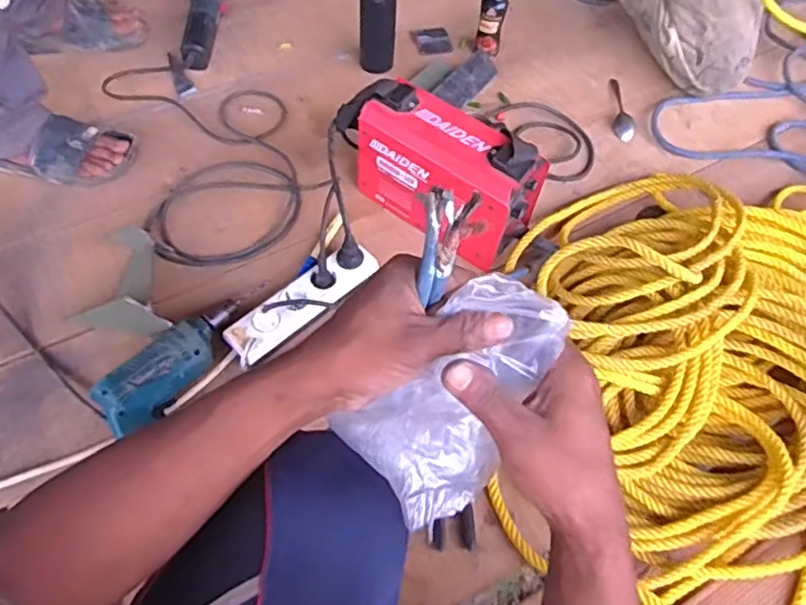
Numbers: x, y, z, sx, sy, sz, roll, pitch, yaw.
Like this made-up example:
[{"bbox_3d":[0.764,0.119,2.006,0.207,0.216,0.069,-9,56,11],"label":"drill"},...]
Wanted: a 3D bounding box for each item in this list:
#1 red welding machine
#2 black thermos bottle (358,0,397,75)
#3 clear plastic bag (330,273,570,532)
[{"bbox_3d":[0.043,-0.208,0.979,0.319,0.177,0.098,33,61,17],"label":"red welding machine"},{"bbox_3d":[-0.044,-0.518,1.140,0.064,0.211,0.056,3,57,-2],"label":"black thermos bottle"},{"bbox_3d":[0.032,0.054,0.398,0.092,0.044,0.152,35,97,17],"label":"clear plastic bag"}]

